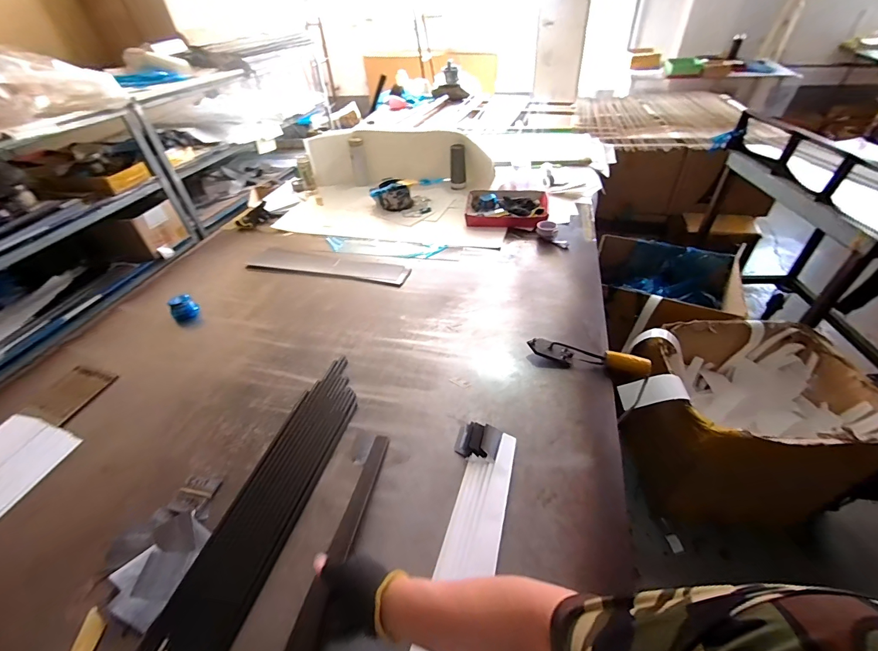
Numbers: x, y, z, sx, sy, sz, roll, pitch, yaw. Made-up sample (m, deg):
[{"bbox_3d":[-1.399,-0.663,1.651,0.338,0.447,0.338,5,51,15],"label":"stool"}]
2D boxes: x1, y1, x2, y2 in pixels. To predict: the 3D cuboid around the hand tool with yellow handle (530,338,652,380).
[{"bbox_3d":[0.351,0.074,0.869,0.276,0.045,0.050,9,44,14],"label":"hand tool with yellow handle"}]

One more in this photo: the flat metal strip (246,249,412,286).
[{"bbox_3d":[-0.375,-0.201,1.248,0.565,0.010,0.109,7,42,14],"label":"flat metal strip"}]

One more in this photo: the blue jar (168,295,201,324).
[{"bbox_3d":[-0.748,-0.047,1.090,0.072,0.070,0.054,-31,49,-26],"label":"blue jar"}]

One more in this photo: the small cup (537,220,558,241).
[{"bbox_3d":[0.378,-0.332,1.297,0.073,0.052,0.069,7,43,14],"label":"small cup"}]

